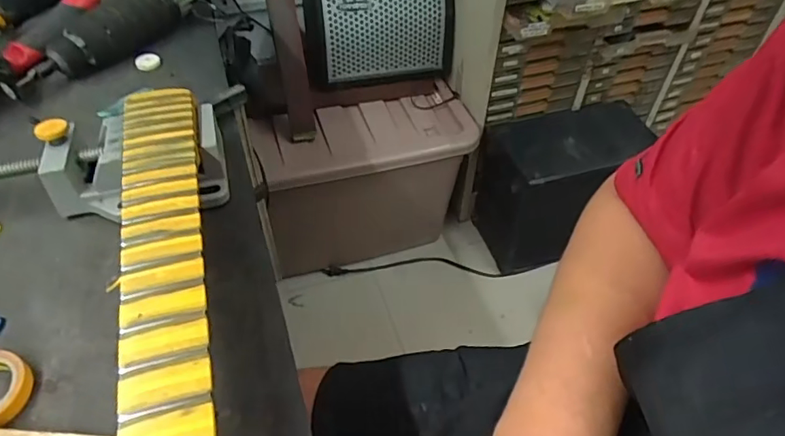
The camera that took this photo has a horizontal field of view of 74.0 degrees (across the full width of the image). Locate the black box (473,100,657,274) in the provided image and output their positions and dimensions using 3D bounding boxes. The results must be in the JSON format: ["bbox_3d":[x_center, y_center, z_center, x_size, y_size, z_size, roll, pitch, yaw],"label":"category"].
[{"bbox_3d":[0.400,-0.067,1.273,0.357,0.332,0.201,-12,49,-12],"label":"black box"}]

